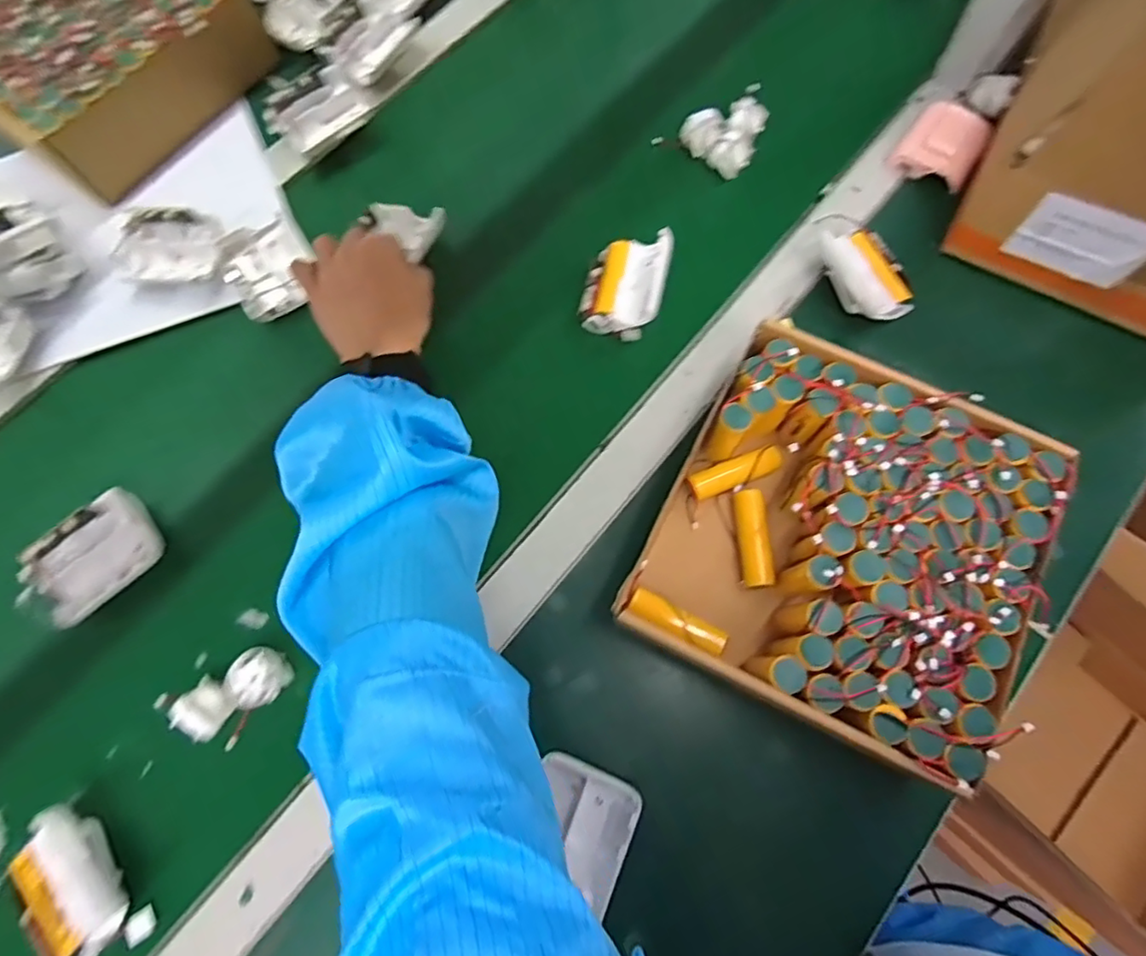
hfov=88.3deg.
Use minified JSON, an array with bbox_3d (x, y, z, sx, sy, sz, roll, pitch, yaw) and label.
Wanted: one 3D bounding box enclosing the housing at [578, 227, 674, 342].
[{"bbox_3d":[0.044,-0.164,0.492,0.064,0.037,0.085,12,73,5],"label":"housing"}]

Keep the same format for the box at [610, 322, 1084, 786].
[{"bbox_3d":[0.183,0.047,0.417,0.230,0.084,0.241,26,75,9],"label":"box"}]

